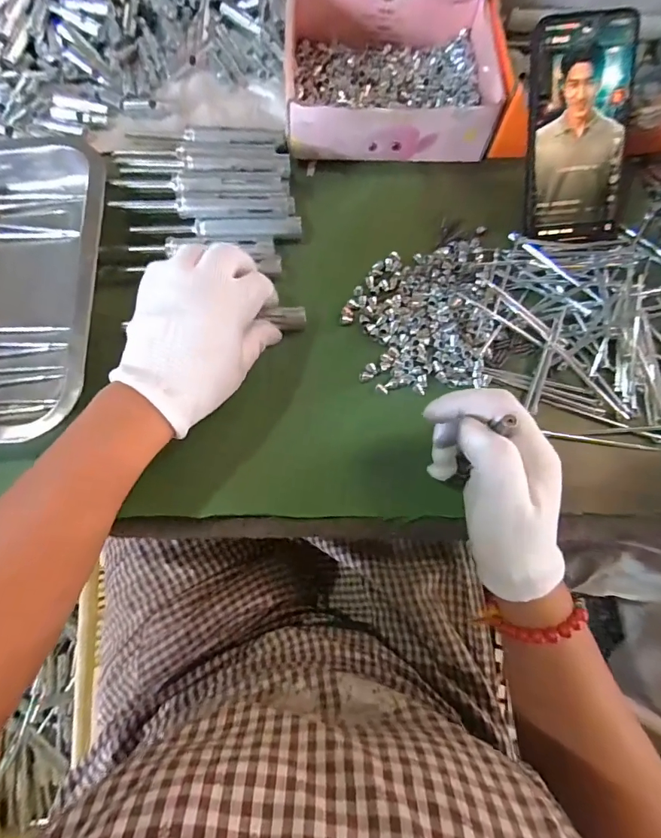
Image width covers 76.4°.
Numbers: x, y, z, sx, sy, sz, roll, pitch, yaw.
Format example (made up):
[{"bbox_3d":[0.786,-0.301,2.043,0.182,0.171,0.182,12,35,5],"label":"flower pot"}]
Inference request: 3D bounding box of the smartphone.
[{"bbox_3d":[0.194,-0.225,0.330,0.076,0.010,0.156,-3,107,3],"label":"smartphone"}]

